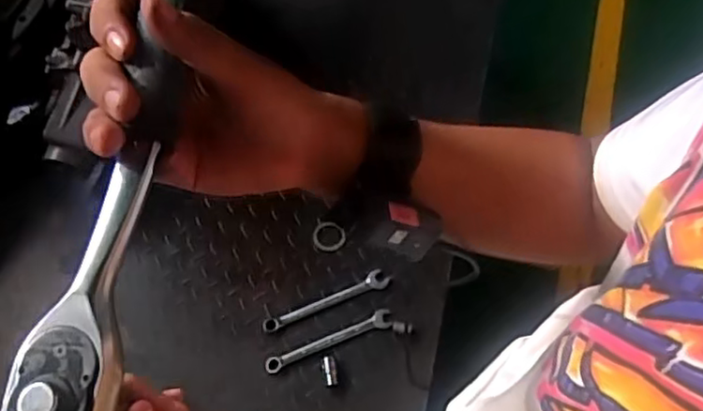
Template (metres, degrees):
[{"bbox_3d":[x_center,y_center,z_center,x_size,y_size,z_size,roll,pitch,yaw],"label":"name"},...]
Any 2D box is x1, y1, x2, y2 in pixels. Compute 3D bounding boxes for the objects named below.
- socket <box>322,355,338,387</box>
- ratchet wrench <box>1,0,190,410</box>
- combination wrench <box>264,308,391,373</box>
[{"bbox_3d":[-0.030,0.226,0.895,0.018,0.018,0.048,-9,61,-2],"label":"socket"},{"bbox_3d":[-0.104,-0.017,0.290,0.037,0.025,0.236,3,66,5],"label":"ratchet wrench"},{"bbox_3d":[-0.032,0.193,0.920,0.186,0.013,0.026,-21,62,-9],"label":"combination wrench"}]

